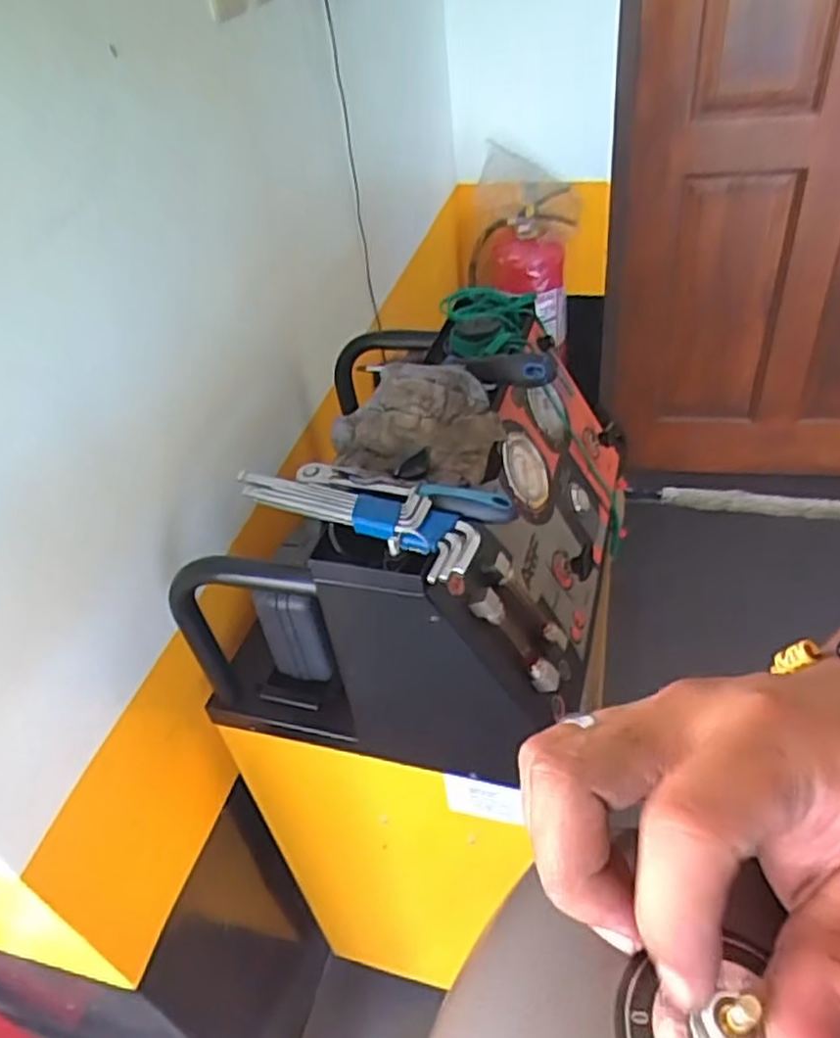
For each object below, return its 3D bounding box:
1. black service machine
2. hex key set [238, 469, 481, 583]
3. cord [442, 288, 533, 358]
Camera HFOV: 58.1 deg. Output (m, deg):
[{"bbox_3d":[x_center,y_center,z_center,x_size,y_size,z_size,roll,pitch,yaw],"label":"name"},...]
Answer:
[{"bbox_3d":[0.007,0.002,0.790,0.355,0.255,0.413,6,43,17],"label":"black service machine"},{"bbox_3d":[-0.054,-0.011,0.598,0.224,0.022,0.057,21,49,30],"label":"hex key set"},{"bbox_3d":[0.076,-0.210,0.802,0.098,0.035,0.107,-7,41,2],"label":"cord"}]

